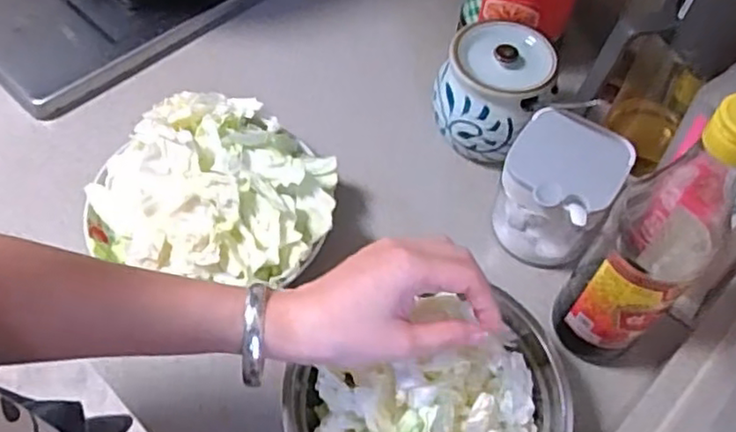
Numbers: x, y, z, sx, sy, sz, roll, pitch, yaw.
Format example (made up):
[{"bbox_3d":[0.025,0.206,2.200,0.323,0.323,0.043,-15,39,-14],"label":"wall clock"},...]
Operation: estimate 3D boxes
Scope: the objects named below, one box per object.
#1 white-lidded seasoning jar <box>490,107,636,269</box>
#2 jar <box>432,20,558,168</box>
[{"bbox_3d":[0.147,-0.015,0.523,0.082,0.098,0.089,31,61,18],"label":"white-lidded seasoning jar"},{"bbox_3d":[0.108,-0.107,0.577,0.098,0.089,0.087,18,58,10],"label":"jar"}]

